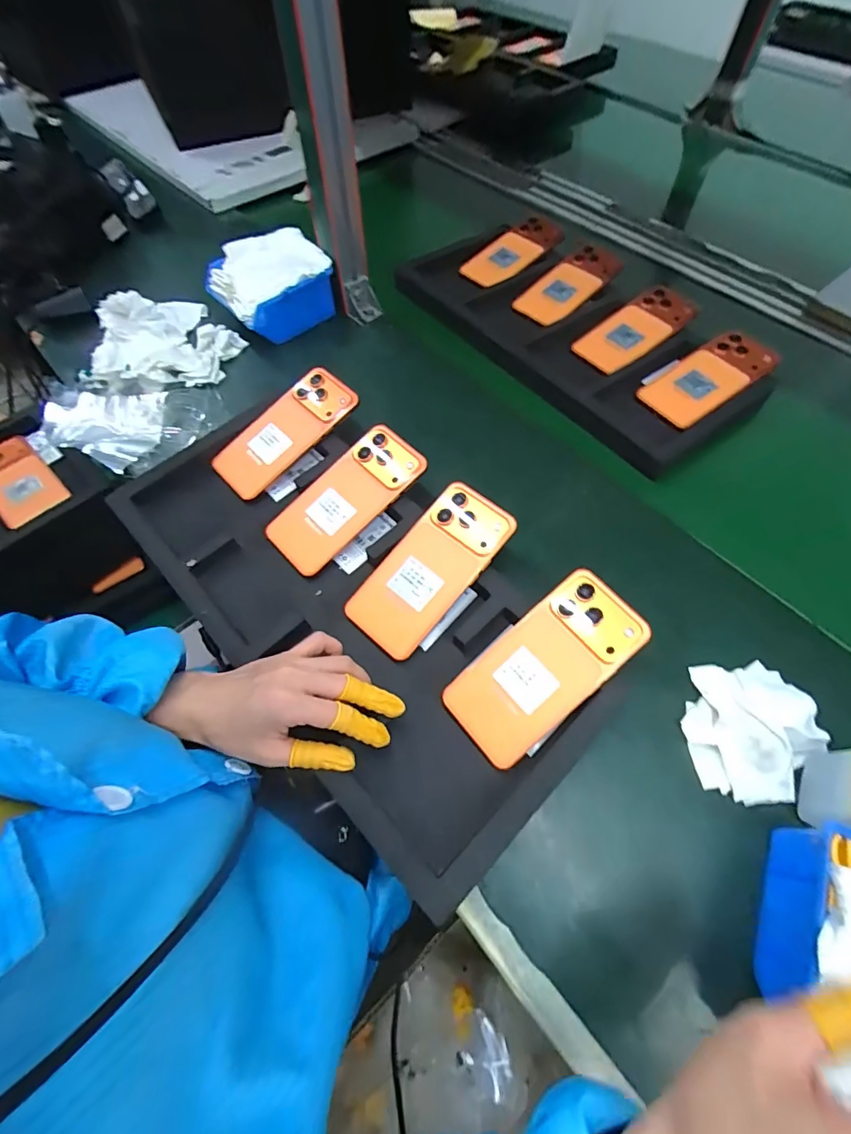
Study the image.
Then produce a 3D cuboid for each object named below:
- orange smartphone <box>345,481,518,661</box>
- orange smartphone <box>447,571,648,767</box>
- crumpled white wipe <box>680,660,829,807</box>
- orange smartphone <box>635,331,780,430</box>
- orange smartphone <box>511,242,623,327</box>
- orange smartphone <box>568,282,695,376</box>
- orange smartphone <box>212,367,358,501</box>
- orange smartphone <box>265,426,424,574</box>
[{"bbox_3d":[0.004,0.001,0.422,0.075,0.007,0.163,40,85,18],"label":"orange smartphone"},{"bbox_3d":[0.096,0.079,0.372,0.163,0.006,0.078,-41,69,-3],"label":"orange smartphone"},{"bbox_3d":[0.259,0.128,0.369,0.093,0.029,0.104,-4,61,-3],"label":"crumpled white wipe"},{"bbox_3d":[0.338,-0.227,0.556,0.158,0.012,0.080,-33,66,-2],"label":"orange smartphone"},{"bbox_3d":[0.206,-0.402,0.654,0.174,0.017,0.076,-38,68,-5],"label":"orange smartphone"},{"bbox_3d":[0.276,-0.313,0.605,0.170,0.009,0.078,-36,71,-7],"label":"orange smartphone"},{"bbox_3d":[-0.153,-0.148,0.503,0.164,0.014,0.073,-43,70,-5],"label":"orange smartphone"},{"bbox_3d":[-0.080,-0.070,0.464,0.168,0.008,0.075,-43,75,-5],"label":"orange smartphone"}]

